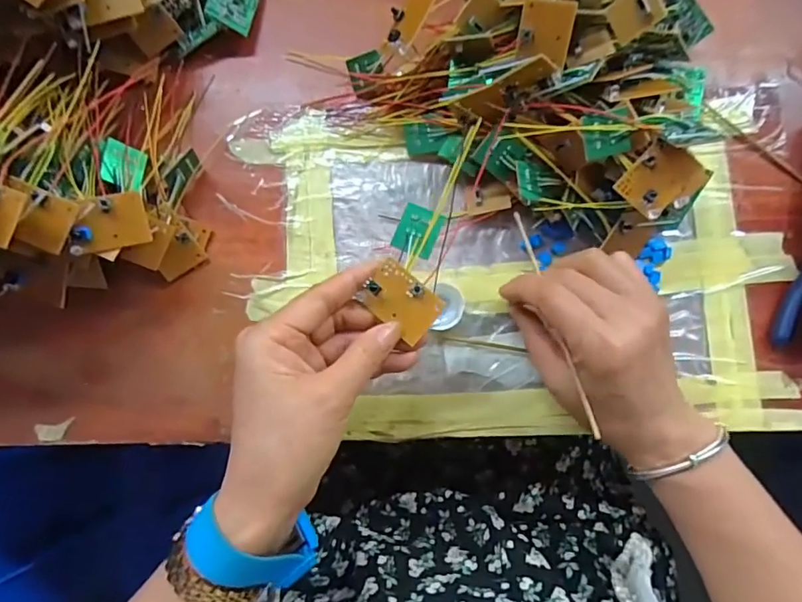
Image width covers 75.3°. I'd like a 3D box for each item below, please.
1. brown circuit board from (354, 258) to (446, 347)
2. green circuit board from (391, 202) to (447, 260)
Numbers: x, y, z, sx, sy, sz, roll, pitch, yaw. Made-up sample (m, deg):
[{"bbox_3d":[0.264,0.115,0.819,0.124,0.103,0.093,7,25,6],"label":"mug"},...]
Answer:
[{"bbox_3d":[0.001,-0.001,0.286,0.042,0.011,0.030,41,81,8],"label":"brown circuit board"},{"bbox_3d":[0.011,-0.041,0.305,0.025,0.004,0.029,22,82,4],"label":"green circuit board"}]

